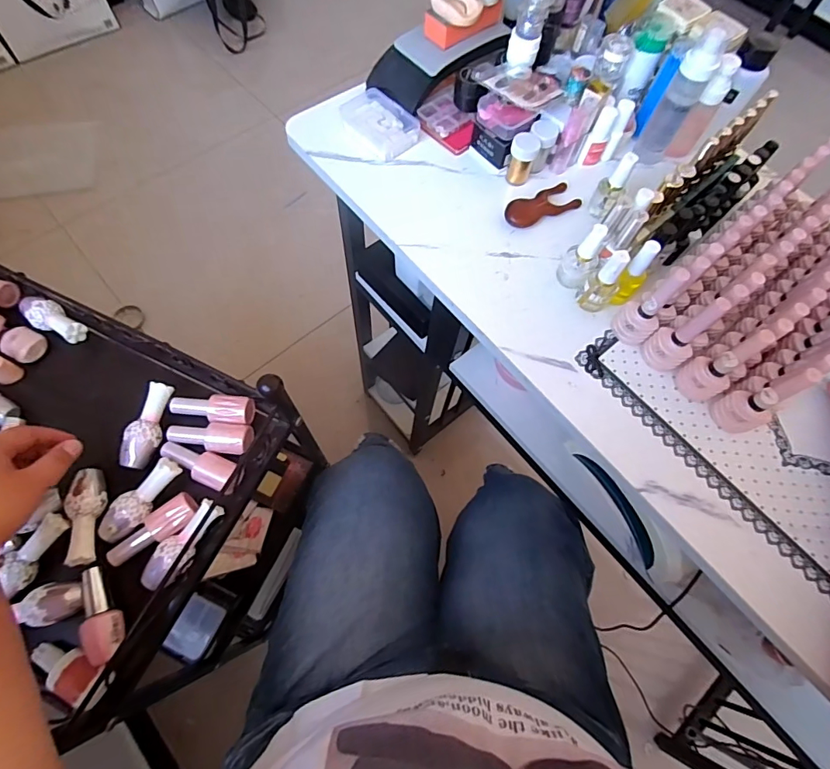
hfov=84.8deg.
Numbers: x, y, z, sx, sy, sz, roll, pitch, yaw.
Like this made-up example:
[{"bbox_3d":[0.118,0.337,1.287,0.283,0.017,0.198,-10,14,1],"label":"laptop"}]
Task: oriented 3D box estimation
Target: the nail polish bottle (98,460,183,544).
[{"bbox_3d":[-0.273,0.115,0.451,0.030,0.024,0.090,41,73,14],"label":"nail polish bottle"}]

